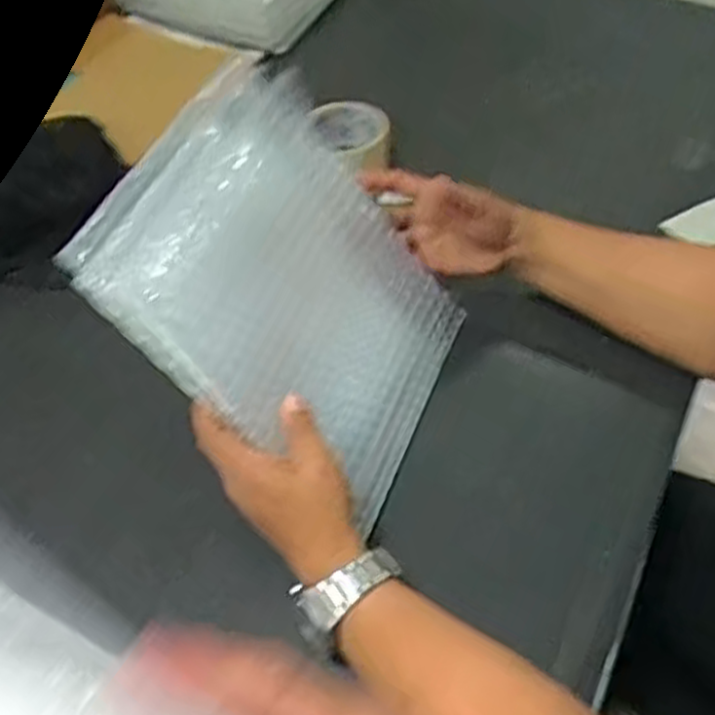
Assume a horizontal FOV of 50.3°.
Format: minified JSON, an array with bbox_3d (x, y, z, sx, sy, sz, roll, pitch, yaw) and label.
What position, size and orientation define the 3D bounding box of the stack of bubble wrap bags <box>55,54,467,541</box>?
[{"bbox_3d":[-0.035,-0.050,0.520,0.023,0.263,0.244,-19,33,39],"label":"stack of bubble wrap bags"}]

